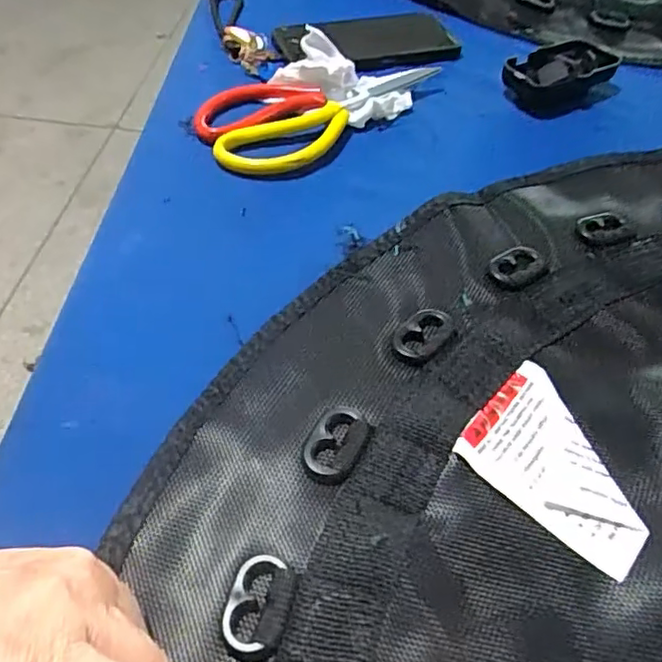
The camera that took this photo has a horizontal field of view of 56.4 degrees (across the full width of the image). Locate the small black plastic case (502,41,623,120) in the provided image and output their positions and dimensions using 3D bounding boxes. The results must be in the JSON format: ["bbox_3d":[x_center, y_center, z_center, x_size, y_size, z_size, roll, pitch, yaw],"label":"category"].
[{"bbox_3d":[0.199,-0.221,0.534,0.110,0.025,0.062,-29,58,-25],"label":"small black plastic case"}]

